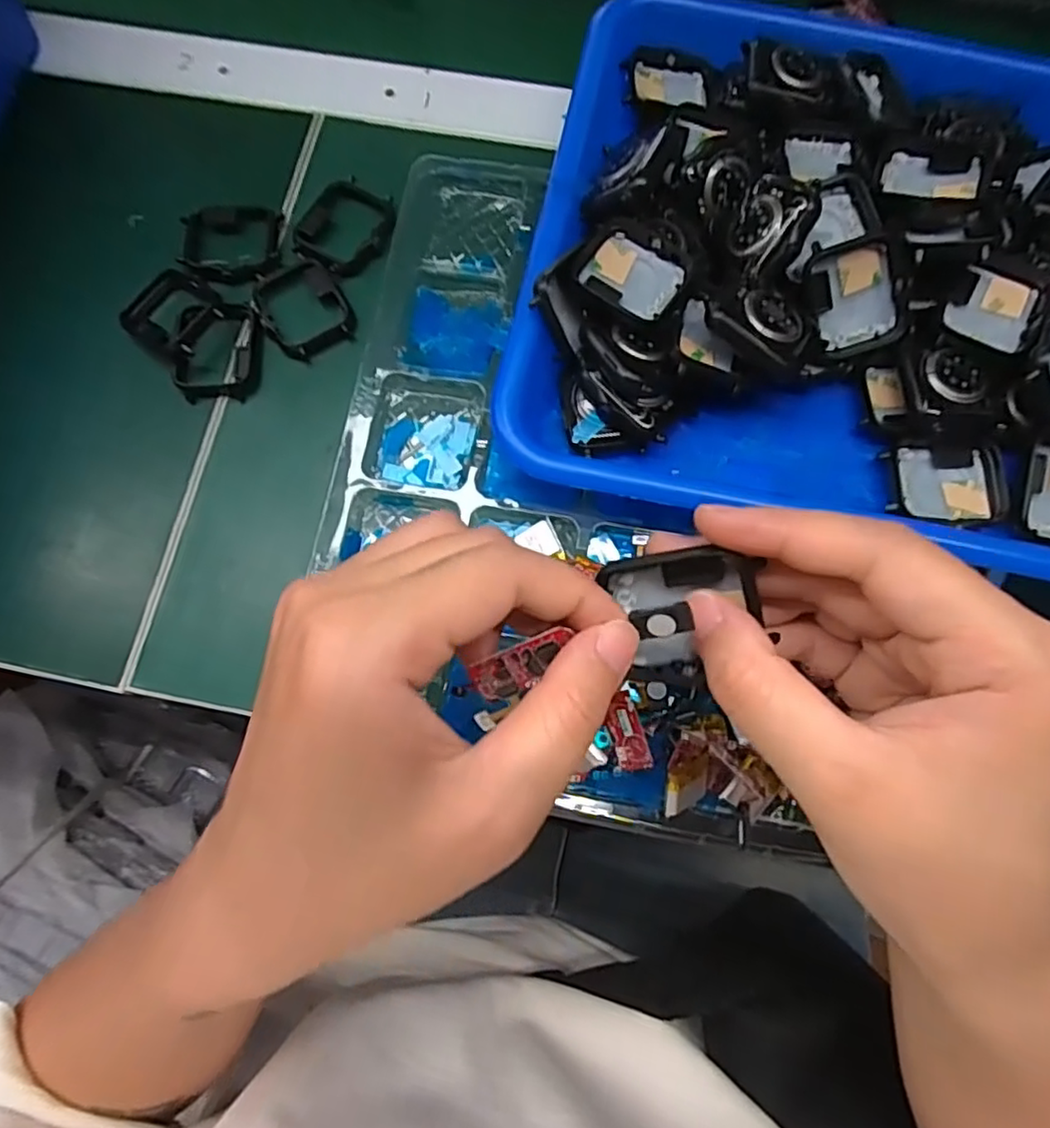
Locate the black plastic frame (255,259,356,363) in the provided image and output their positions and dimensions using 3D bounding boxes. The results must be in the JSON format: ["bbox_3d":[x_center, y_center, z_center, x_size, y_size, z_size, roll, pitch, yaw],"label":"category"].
[{"bbox_3d":[-0.101,-0.116,0.296,0.038,0.004,0.043,-33,77,-9],"label":"black plastic frame"}]

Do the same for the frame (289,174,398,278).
[{"bbox_3d":[-0.084,-0.159,0.308,0.041,0.009,0.048,26,76,7],"label":"frame"}]

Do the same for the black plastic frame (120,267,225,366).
[{"bbox_3d":[-0.159,-0.113,0.295,0.039,0.010,0.038,37,93,13],"label":"black plastic frame"}]

